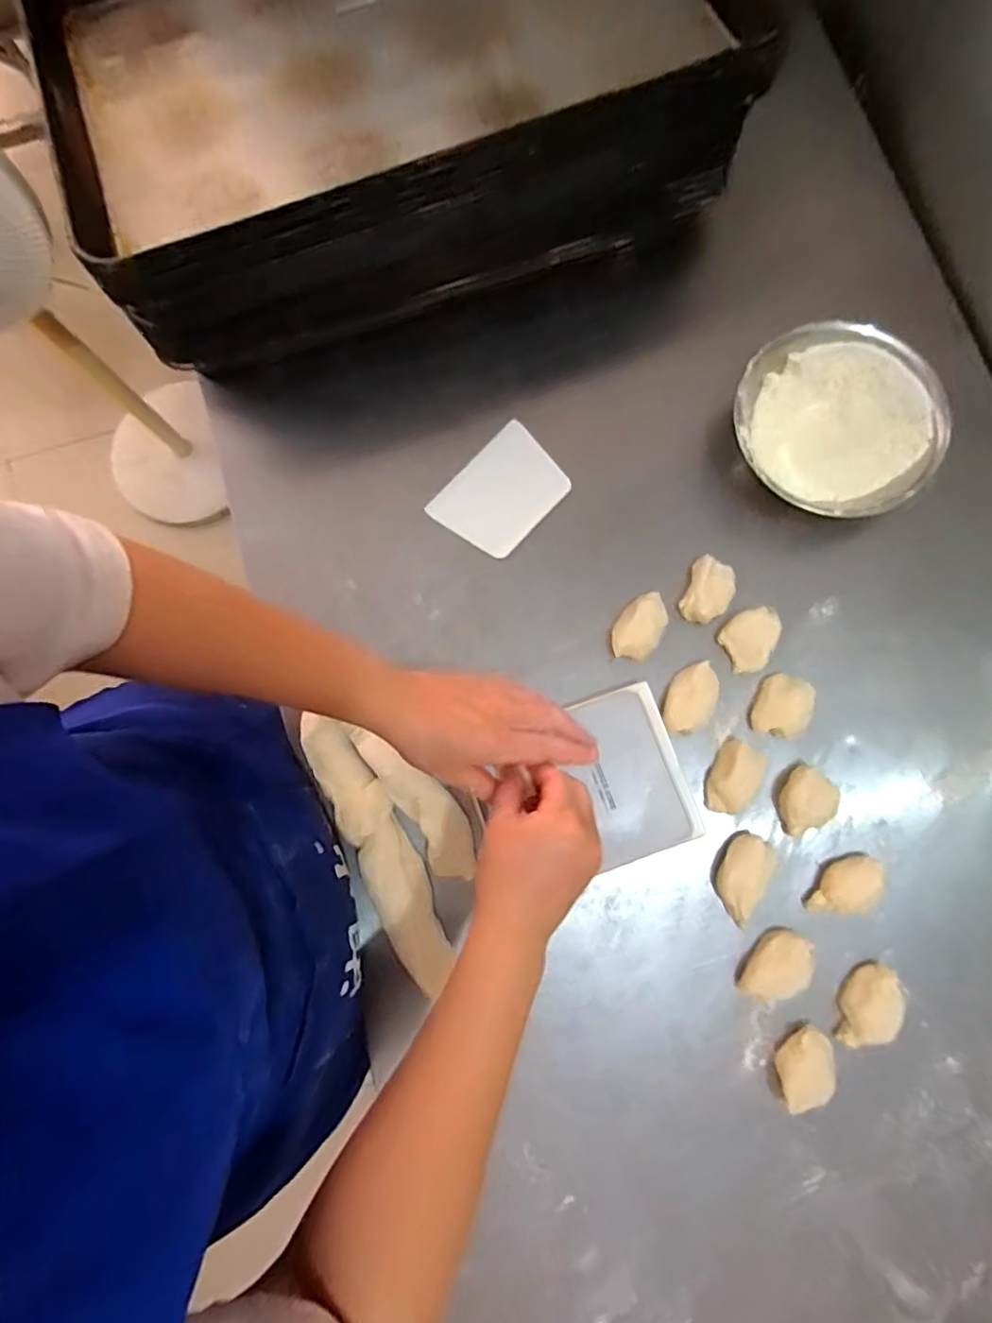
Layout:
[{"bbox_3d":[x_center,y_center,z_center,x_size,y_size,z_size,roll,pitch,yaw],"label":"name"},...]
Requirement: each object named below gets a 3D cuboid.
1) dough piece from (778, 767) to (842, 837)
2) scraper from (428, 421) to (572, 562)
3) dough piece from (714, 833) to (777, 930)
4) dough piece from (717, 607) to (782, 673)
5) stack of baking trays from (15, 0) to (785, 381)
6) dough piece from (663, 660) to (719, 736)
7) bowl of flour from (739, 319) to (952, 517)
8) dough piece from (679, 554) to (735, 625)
[{"bbox_3d":[0.282,0.125,0.560,0.050,0.029,0.057,-8,80,-1],"label":"dough piece"},{"bbox_3d":[0.005,-0.169,0.620,0.121,0.010,0.095,-46,81,3],"label":"scraper"},{"bbox_3d":[0.217,0.191,0.543,0.041,0.026,0.075,24,81,5],"label":"dough piece"},{"bbox_3d":[0.242,-0.021,0.574,0.051,0.022,0.053,-24,80,-3],"label":"dough piece"},{"bbox_3d":[-0.096,-0.574,0.591,0.631,0.160,0.427,-19,81,-1],"label":"stack of baking trays"},{"bbox_3d":[0.180,0.035,0.569,0.041,0.016,0.069,23,81,5],"label":"dough piece"},{"bbox_3d":[0.324,-0.223,0.598,0.184,0.076,0.176,0,81,2],"label":"bowl of flour"},{"bbox_3d":[0.201,-0.067,0.579,0.037,0.028,0.059,20,81,4],"label":"dough piece"}]

